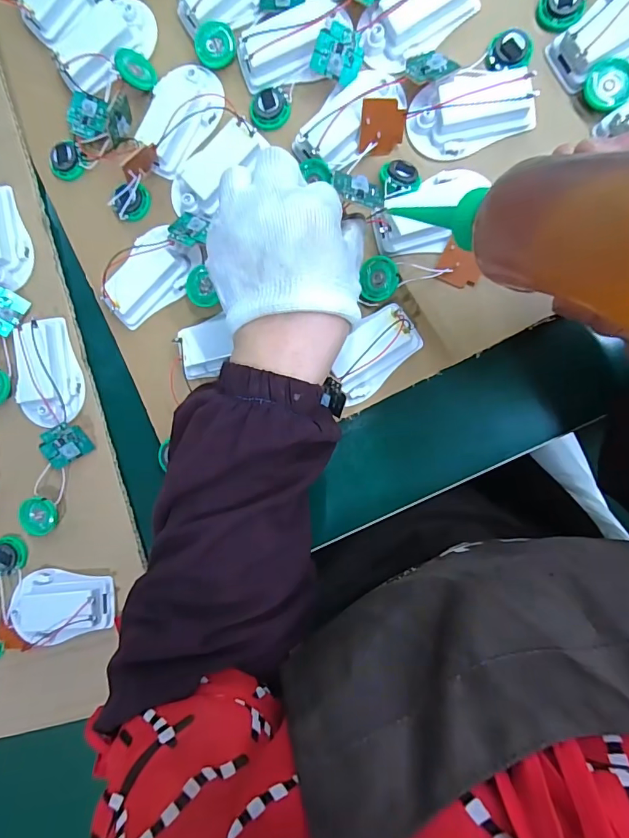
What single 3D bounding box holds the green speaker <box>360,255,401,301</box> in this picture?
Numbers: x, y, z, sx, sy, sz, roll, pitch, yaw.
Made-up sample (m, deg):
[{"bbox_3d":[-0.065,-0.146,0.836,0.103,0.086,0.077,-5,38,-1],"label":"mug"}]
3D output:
[{"bbox_3d":[0.044,-0.094,0.291,0.026,0.005,0.028,-24,94,27],"label":"green speaker"}]

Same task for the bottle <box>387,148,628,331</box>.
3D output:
[{"bbox_3d":[0.092,-0.074,0.172,0.129,0.040,0.048,37,96,43],"label":"bottle"}]

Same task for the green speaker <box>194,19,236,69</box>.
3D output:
[{"bbox_3d":[-0.071,-0.266,0.310,0.028,0.004,0.027,-20,112,-2],"label":"green speaker"}]

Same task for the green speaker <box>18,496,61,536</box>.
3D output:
[{"bbox_3d":[-0.204,0.072,0.326,0.026,0.012,0.029,-13,91,8],"label":"green speaker"}]

